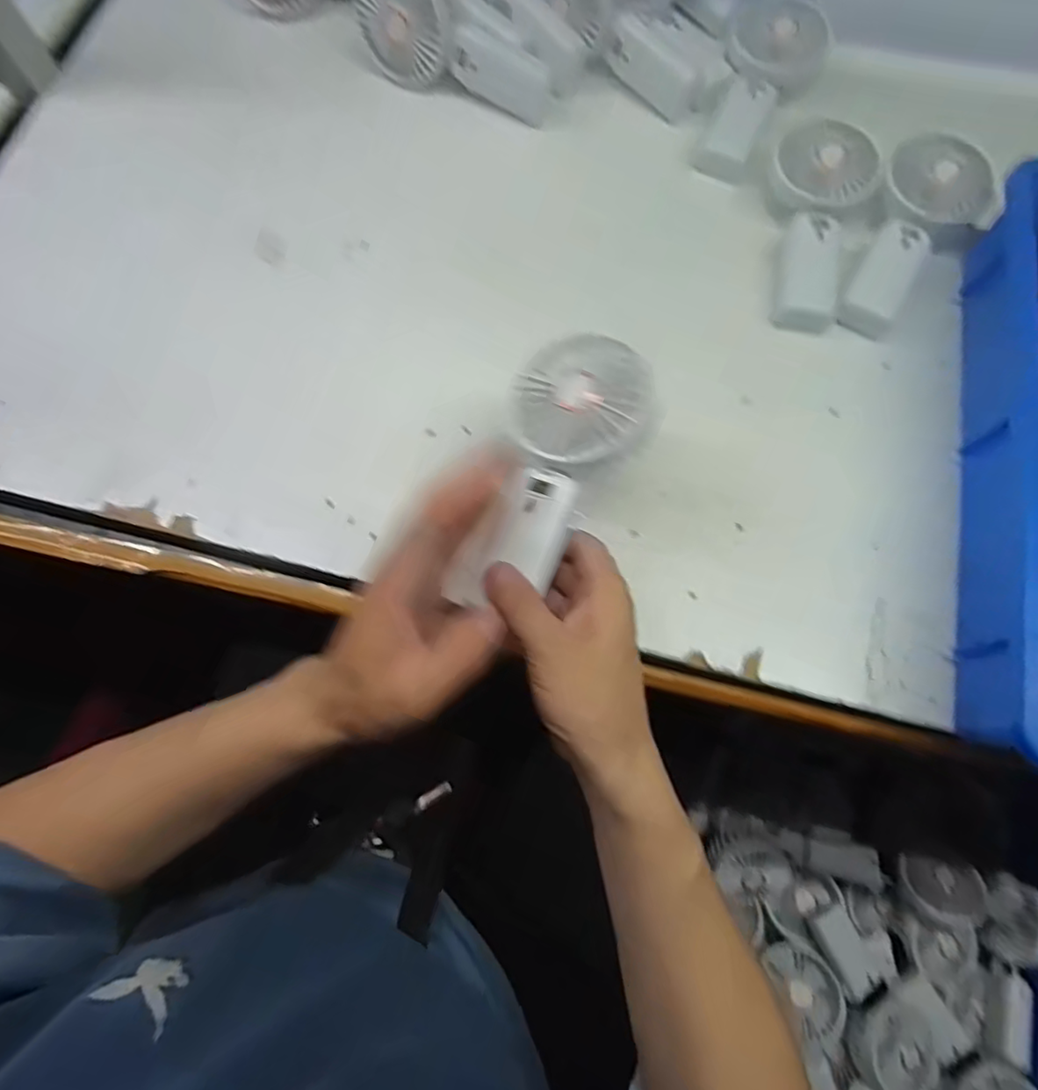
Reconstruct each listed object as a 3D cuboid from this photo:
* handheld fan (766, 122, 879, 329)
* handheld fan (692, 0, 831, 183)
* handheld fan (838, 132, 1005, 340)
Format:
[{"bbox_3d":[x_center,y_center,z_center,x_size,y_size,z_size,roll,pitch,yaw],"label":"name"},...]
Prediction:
[{"bbox_3d":[0.242,-0.255,0.492,0.078,0.033,0.168,11,84,4],"label":"handheld fan"},{"bbox_3d":[0.216,-0.418,0.547,0.088,0.031,0.165,25,86,9],"label":"handheld fan"},{"bbox_3d":[0.310,-0.251,0.482,0.095,0.044,0.185,40,76,12],"label":"handheld fan"}]

